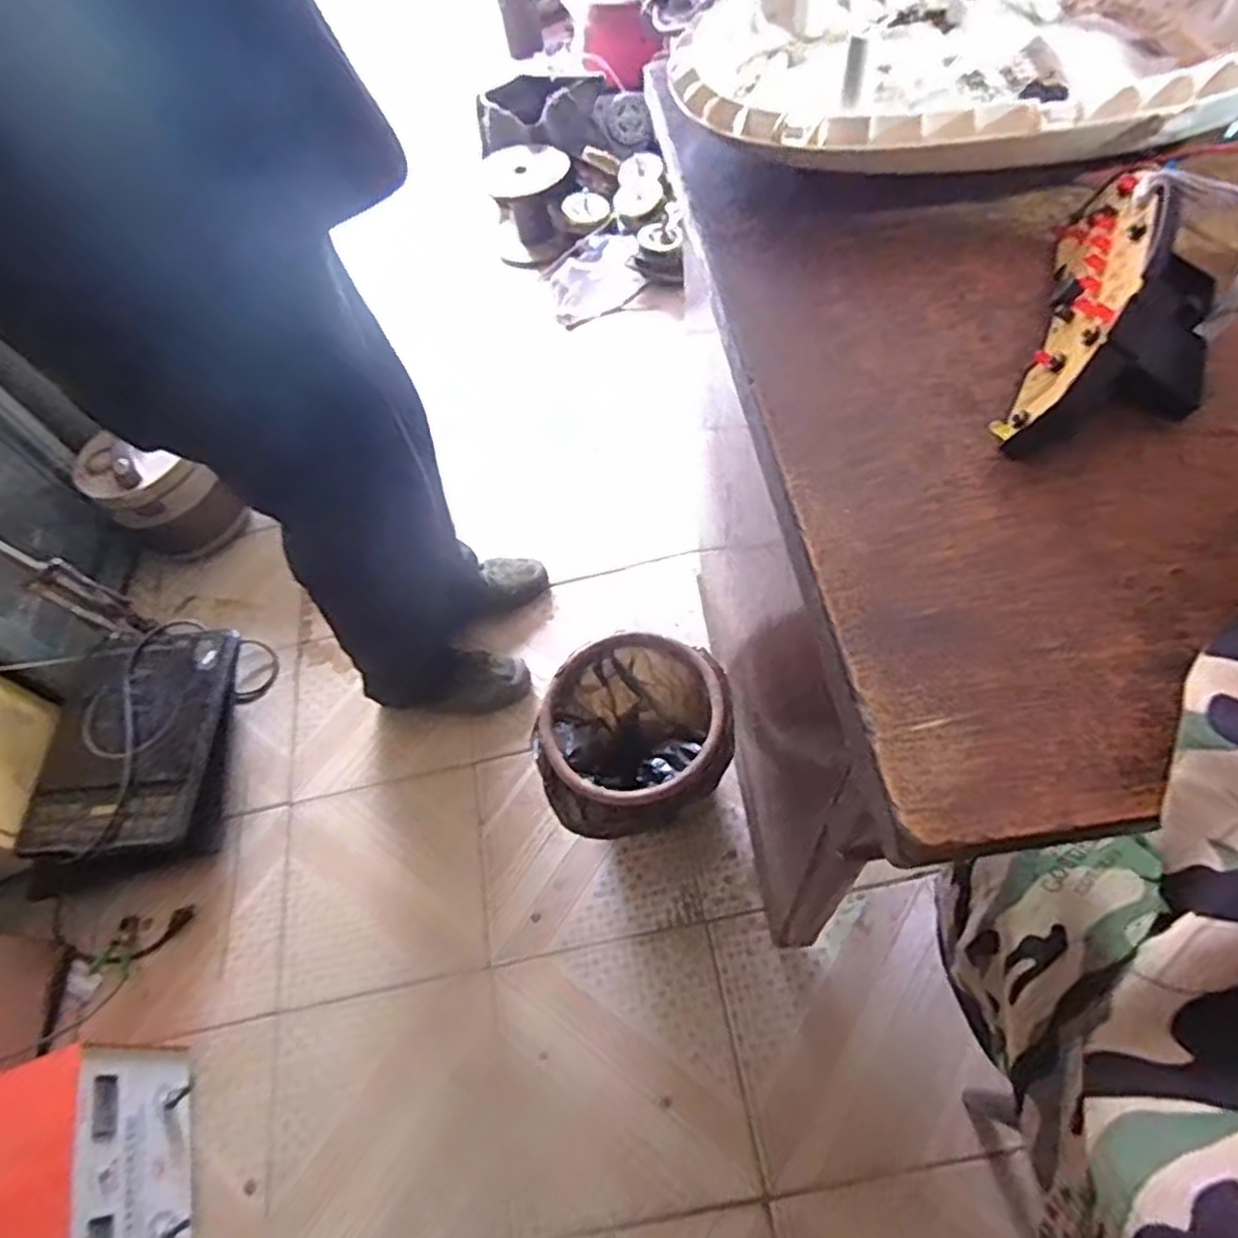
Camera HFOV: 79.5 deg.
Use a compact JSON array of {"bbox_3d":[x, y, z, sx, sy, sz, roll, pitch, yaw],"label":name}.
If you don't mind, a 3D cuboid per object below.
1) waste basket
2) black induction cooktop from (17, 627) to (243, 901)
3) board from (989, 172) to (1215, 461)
[{"bbox_3d":[0.022,0.199,1.062,0.245,0.275,0.264,-4,58,7],"label":"waste basket"},{"bbox_3d":[-0.804,0.206,1.250,0.277,0.134,0.460,-5,58,0],"label":"black induction cooktop"},{"bbox_3d":[0.233,-0.137,0.333,0.078,0.065,0.145,22,64,19],"label":"board"}]

